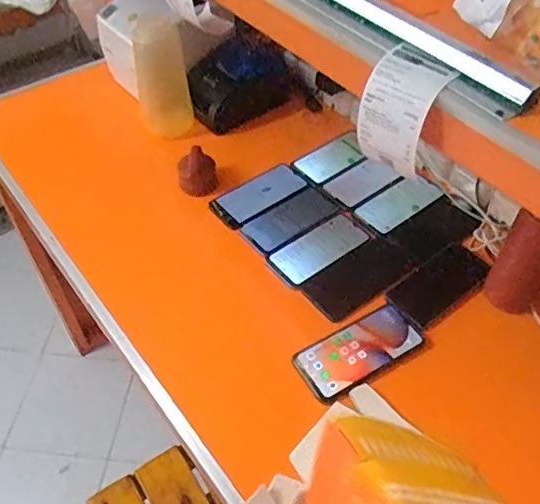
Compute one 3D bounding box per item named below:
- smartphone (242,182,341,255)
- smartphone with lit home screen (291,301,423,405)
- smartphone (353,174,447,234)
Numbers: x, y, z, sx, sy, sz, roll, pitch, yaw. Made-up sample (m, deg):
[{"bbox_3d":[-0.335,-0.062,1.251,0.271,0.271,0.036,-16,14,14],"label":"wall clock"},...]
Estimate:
[{"bbox_3d":[0.031,-0.052,0.898,0.157,0.015,0.077,-33,59,-18],"label":"smartphone"},{"bbox_3d":[0.119,0.132,0.753,0.168,0.015,0.080,-25,54,-20],"label":"smartphone with lit home screen"},{"bbox_3d":[0.211,-0.080,0.928,0.134,0.006,0.067,-34,62,-19],"label":"smartphone"}]

